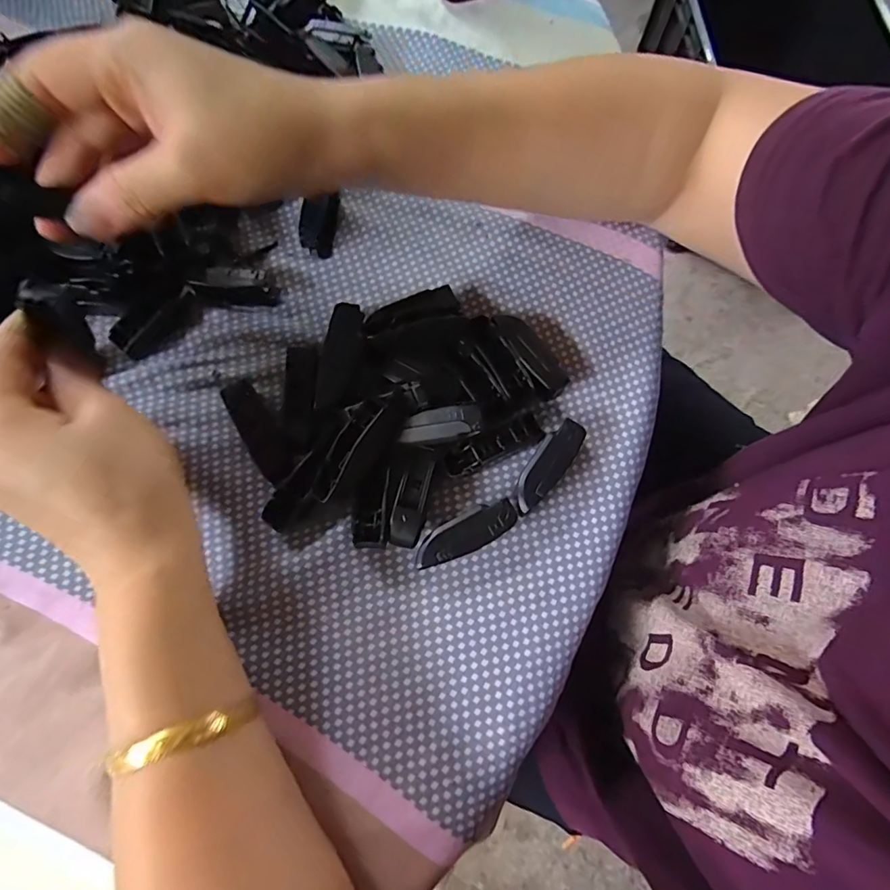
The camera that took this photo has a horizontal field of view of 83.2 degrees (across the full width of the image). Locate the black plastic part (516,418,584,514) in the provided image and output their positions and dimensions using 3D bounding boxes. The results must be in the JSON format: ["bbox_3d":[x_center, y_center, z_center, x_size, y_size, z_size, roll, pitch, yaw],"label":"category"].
[{"bbox_3d":[0.053,0.012,0.262,0.018,0.016,0.054,34,76,8],"label":"black plastic part"}]

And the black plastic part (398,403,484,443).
[{"bbox_3d":[-0.002,-0.010,0.252,0.043,0.009,0.014,-14,73,14],"label":"black plastic part"}]

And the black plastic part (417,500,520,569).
[{"bbox_3d":[0.010,0.045,0.251,0.054,0.016,0.018,-26,76,-9],"label":"black plastic part"}]

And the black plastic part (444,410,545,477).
[{"bbox_3d":[0.027,0.000,0.266,0.057,0.014,0.020,-29,76,-9],"label":"black plastic part"}]

